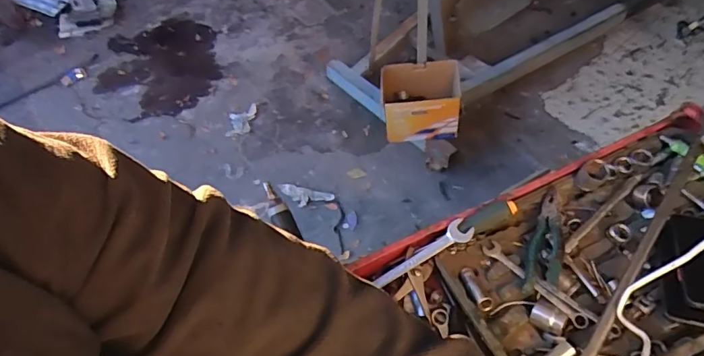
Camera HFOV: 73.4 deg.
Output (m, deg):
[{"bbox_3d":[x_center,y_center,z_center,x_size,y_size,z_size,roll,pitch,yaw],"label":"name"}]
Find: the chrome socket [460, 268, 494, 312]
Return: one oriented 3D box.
[{"bbox_3d":[0.197,0.178,0.745,0.025,0.028,0.079,-14,32,-5],"label":"chrome socket"}]

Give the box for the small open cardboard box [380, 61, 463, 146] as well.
[{"bbox_3d":[0.243,-0.269,1.692,0.277,0.208,0.217,-3,55,3],"label":"small open cardboard box"}]

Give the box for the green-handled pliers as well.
[{"bbox_3d":[0.307,0.096,0.751,0.046,0.030,0.189,13,57,14],"label":"green-handled pliers"}]

